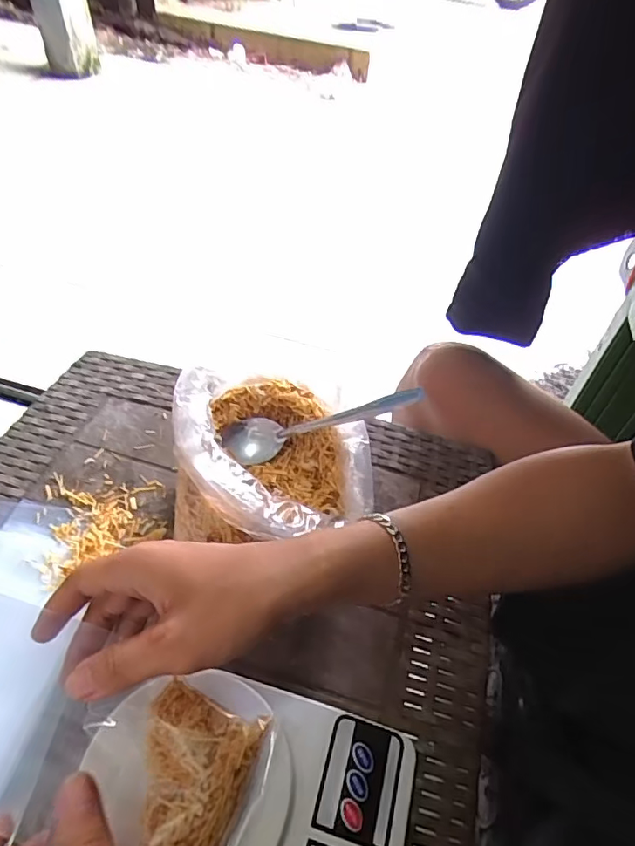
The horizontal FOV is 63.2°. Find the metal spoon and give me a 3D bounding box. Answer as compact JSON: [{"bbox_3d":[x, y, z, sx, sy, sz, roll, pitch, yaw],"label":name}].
[{"bbox_3d":[0.002,0.001,0.391,0.157,0.021,0.033,-13,47,16],"label":"metal spoon"}]

